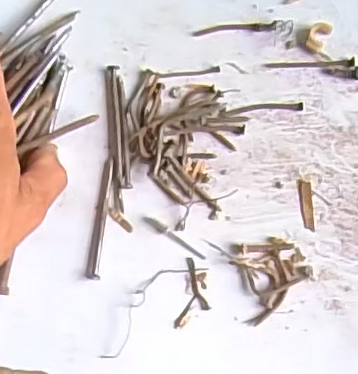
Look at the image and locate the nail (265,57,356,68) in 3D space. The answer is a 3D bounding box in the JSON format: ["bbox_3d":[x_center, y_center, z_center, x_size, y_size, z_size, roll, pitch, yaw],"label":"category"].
[{"bbox_3d":[0.082,-0.077,0.377,0.054,0.004,0.006,-2,81,4],"label":"nail"}]

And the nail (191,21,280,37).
[{"bbox_3d":[0.036,-0.101,0.383,0.054,0.004,0.006,-4,81,4],"label":"nail"}]

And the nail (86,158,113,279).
[{"bbox_3d":[-0.048,0.019,0.367,0.008,0.004,0.073,4,82,5],"label":"nail"}]

